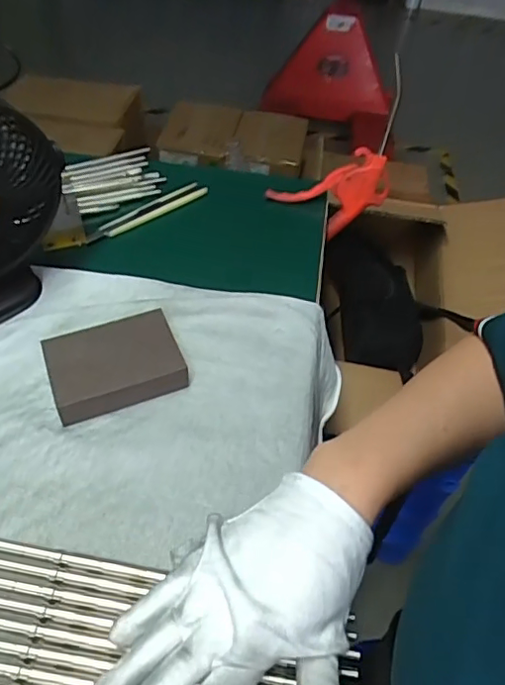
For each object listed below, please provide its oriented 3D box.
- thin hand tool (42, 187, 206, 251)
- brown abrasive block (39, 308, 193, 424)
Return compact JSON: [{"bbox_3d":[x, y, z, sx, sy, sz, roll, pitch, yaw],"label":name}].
[{"bbox_3d":[-0.123,-0.128,0.565,0.175,0.012,0.020,-26,54,-25],"label":"thin hand tool"},{"bbox_3d":[-0.106,0.014,0.425,0.096,0.028,0.074,-15,51,-18],"label":"brown abrasive block"}]

